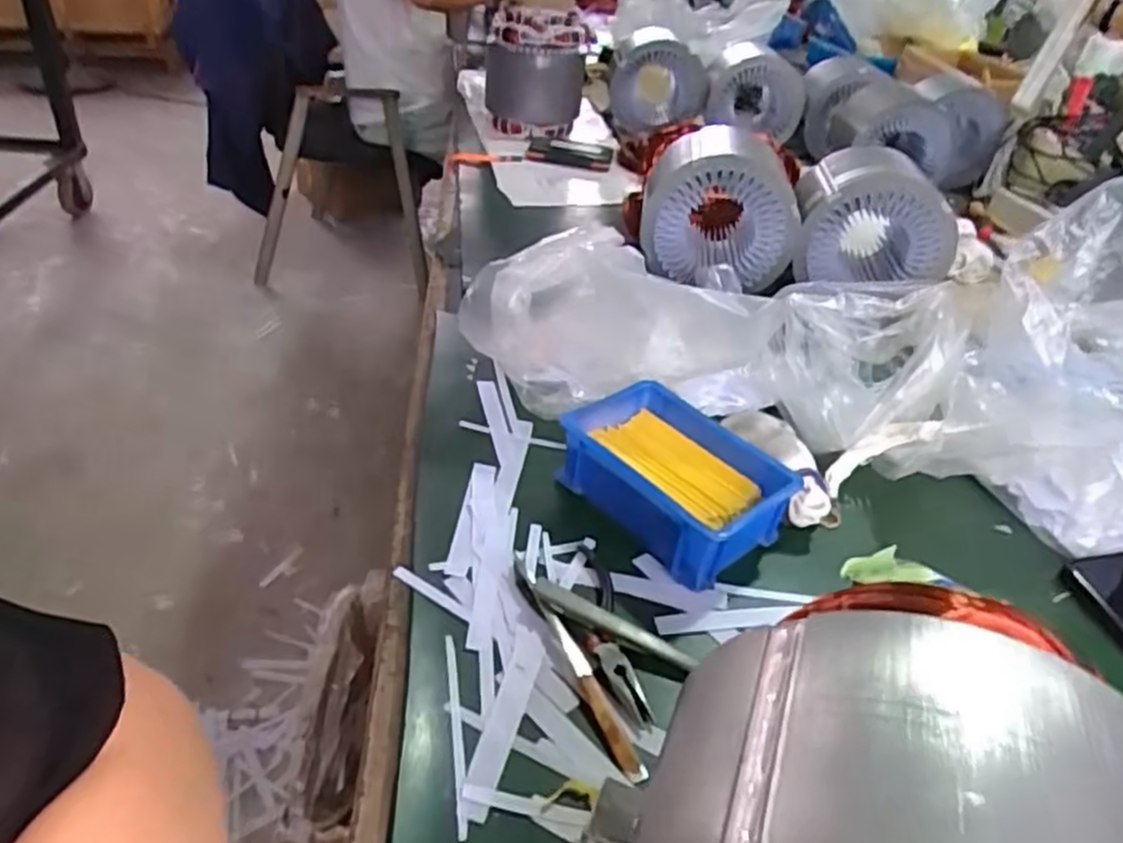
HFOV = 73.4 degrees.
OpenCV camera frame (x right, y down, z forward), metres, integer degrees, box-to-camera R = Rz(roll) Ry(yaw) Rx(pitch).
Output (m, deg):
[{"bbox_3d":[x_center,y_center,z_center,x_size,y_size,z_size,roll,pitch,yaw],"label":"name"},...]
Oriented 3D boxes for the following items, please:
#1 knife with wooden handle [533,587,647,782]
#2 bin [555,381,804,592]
[{"bbox_3d":[0.015,0.139,0.408,0.013,0.011,0.113,-12,41,-23],"label":"knife with wooden handle"},{"bbox_3d":[0.077,0.037,0.519,0.105,0.047,0.147,-24,46,-34],"label":"bin"}]

